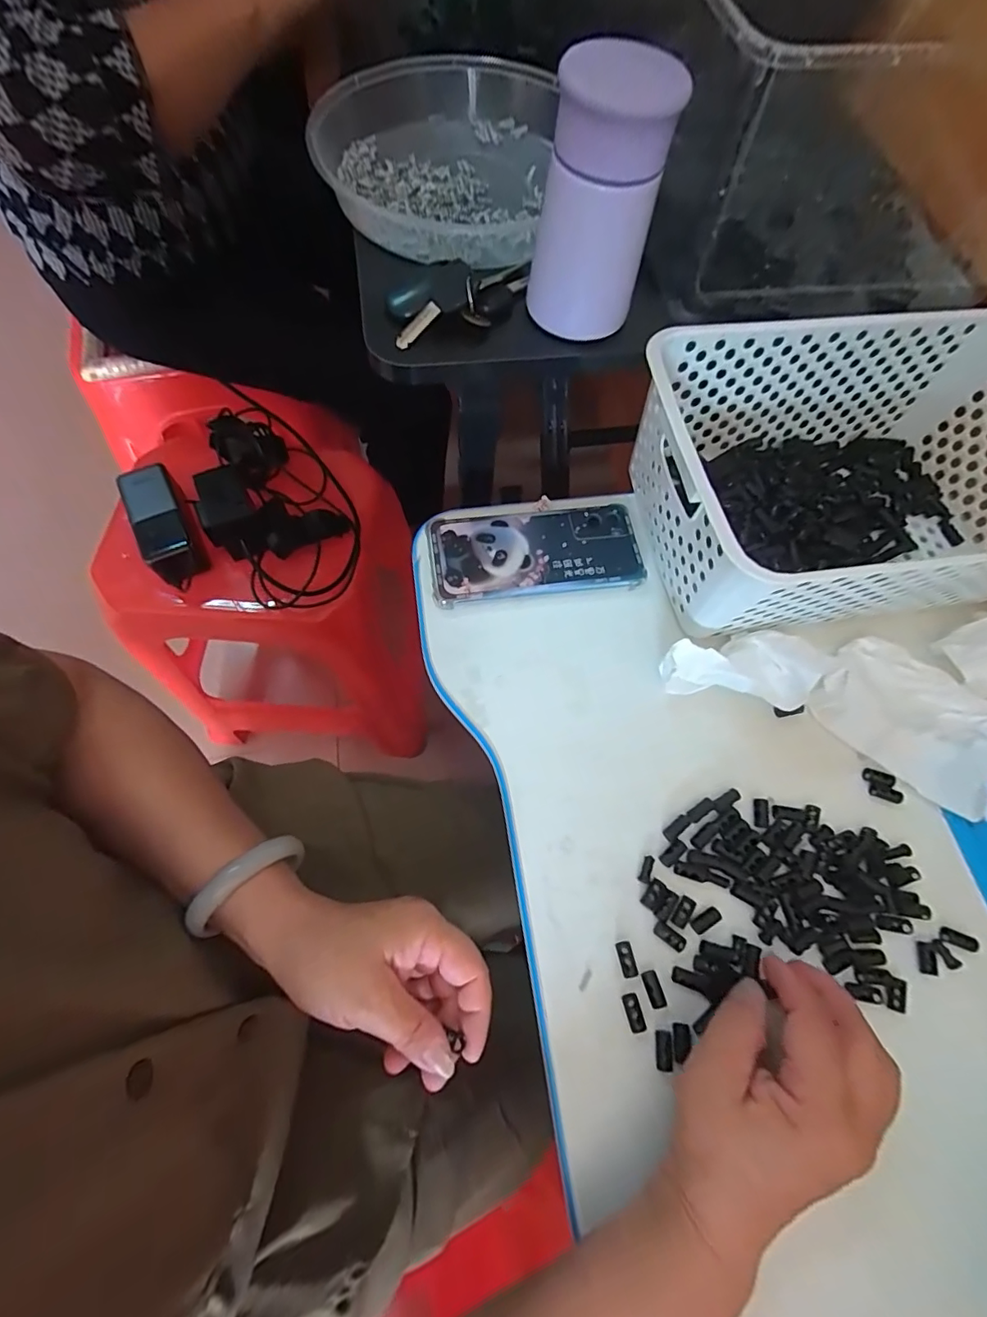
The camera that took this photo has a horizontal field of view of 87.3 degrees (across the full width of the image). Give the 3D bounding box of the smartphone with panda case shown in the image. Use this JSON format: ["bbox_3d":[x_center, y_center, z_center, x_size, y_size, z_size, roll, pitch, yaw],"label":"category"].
[{"bbox_3d":[0.033,-0.084,0.404,0.160,0.010,0.079,-6,68,-5],"label":"smartphone with panda case"}]

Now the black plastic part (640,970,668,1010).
[{"bbox_3d":[0.094,0.193,0.301,0.009,0.004,0.018,-11,68,-7],"label":"black plastic part"}]

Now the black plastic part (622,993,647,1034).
[{"bbox_3d":[0.081,0.203,0.297,0.009,0.004,0.018,-11,68,-7],"label":"black plastic part"}]

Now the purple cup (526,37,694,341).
[{"bbox_3d":[0.064,-0.276,0.320,0.068,0.119,0.062,1,67,-2],"label":"purple cup"}]

